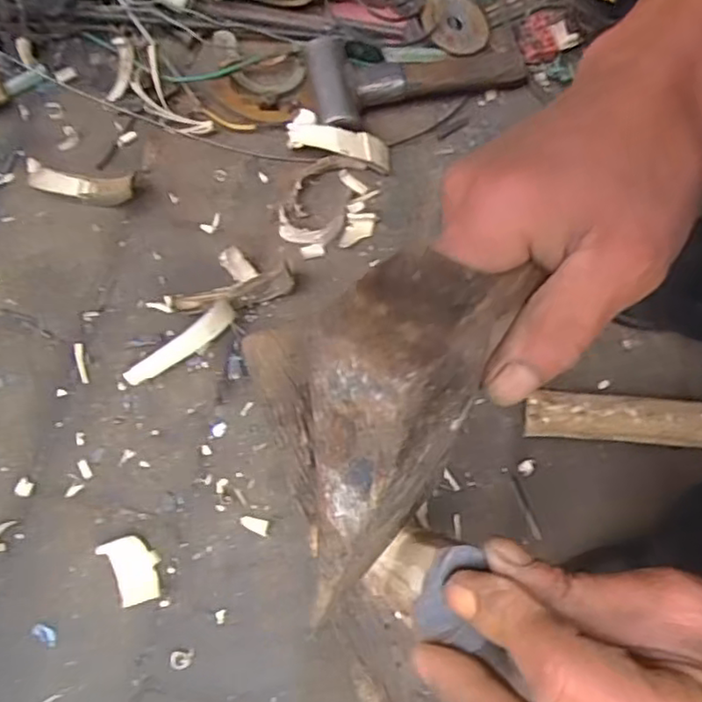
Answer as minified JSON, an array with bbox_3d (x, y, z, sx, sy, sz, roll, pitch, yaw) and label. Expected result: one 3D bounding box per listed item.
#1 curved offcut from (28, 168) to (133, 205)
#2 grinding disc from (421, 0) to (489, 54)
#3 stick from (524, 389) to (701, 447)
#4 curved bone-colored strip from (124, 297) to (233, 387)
[{"bbox_3d":[-0.233,-0.148,0.563,0.094,0.035,0.024,11,74,1],"label":"curved offcut"},{"bbox_3d":[0.100,-0.315,0.613,0.066,0.007,0.075,31,63,-10],"label":"grinding disc"},{"bbox_3d":[0.251,0.057,0.502,0.202,0.039,0.035,4,74,-1],"label":"stick"},{"bbox_3d":[-0.139,-0.004,0.527,0.102,0.010,0.020,-37,104,0],"label":"curved bone-colored strip"}]

